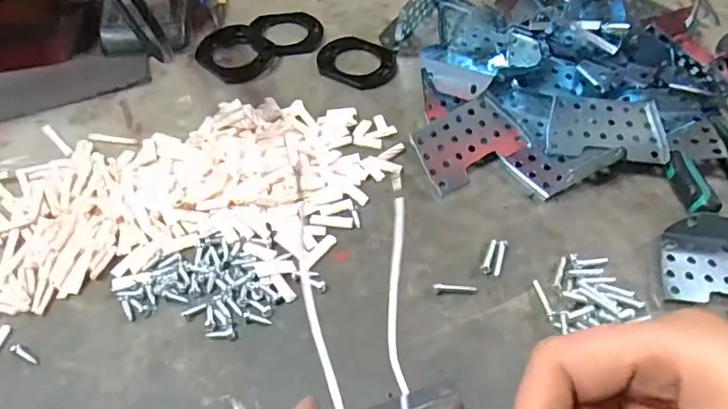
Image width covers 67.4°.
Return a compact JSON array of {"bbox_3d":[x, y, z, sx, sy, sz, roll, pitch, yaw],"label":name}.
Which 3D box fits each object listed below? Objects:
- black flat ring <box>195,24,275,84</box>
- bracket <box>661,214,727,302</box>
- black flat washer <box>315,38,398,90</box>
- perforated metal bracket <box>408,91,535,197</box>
[{"bbox_3d":[-0.099,-0.115,0.410,0.049,0.004,0.057,-33,60,-25],"label":"black flat ring"},{"bbox_3d":[0.196,0.031,0.297,0.065,0.015,0.053,7,52,3],"label":"bracket"},{"bbox_3d":[-0.006,-0.107,0.408,0.061,0.004,0.048,22,54,14],"label":"black flat washer"},{"bbox_3d":[0.066,-0.040,0.345,0.068,0.004,0.044,-29,77,-10],"label":"perforated metal bracket"}]

